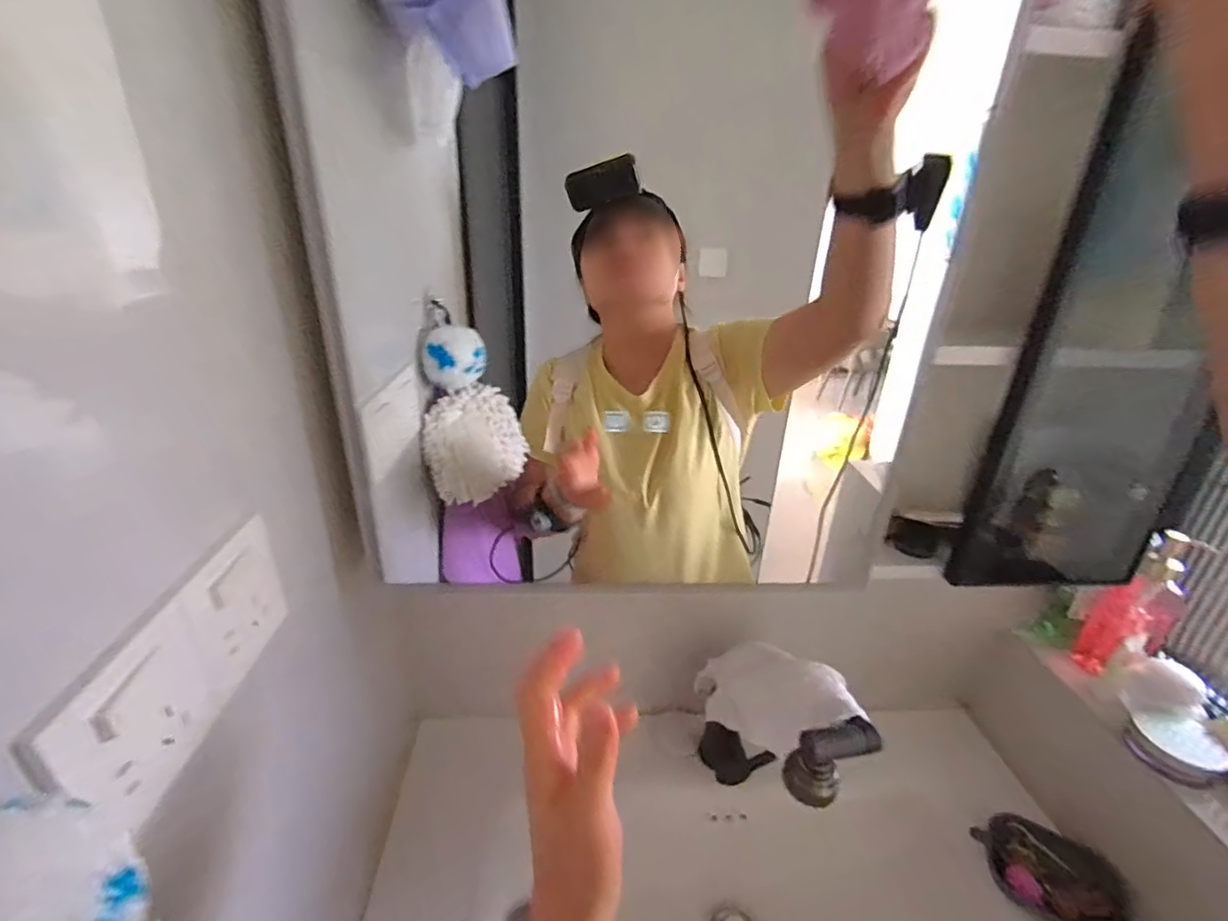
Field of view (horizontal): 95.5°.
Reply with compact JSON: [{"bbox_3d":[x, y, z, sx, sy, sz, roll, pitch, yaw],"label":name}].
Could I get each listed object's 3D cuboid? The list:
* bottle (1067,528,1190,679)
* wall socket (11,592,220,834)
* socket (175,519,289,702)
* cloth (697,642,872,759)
[{"bbox_3d":[0.600,0.165,0.643,0.070,0.173,0.063,-19,33,-38],"label":"bottle"},{"bbox_3d":[-0.225,0.122,0.263,0.011,0.082,0.086,-1,26,-8],"label":"wall socket"},{"bbox_3d":[-0.232,0.088,0.347,0.007,0.077,0.089,-1,26,-7],"label":"socket"},{"bbox_3d":[0.180,0.258,0.616,0.084,0.114,0.180,-16,32,-35],"label":"cloth"}]

